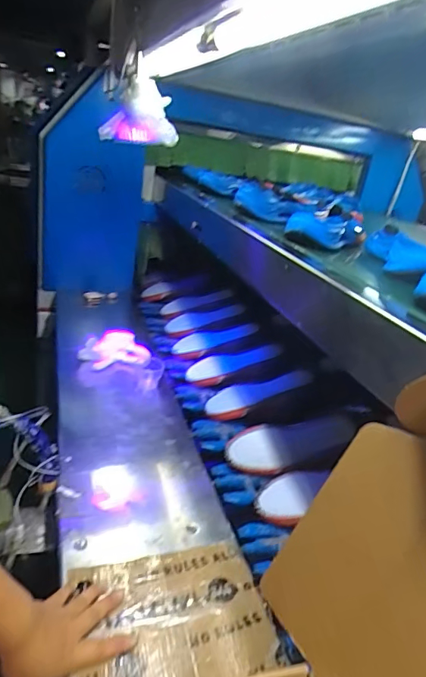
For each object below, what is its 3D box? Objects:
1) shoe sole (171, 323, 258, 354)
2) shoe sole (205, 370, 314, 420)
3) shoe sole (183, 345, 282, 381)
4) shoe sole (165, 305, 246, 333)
[{"bbox_3d":[0.007,-0.002,1.252,0.247,0.024,0.077,-14,30,-15],"label":"shoe sole"},{"bbox_3d":[0.103,0.121,1.001,0.245,0.028,0.079,-17,30,-11],"label":"shoe sole"},{"bbox_3d":[0.053,0.058,1.124,0.244,0.019,0.070,-15,29,-9],"label":"shoe sole"},{"bbox_3d":[-0.023,-0.061,1.365,0.248,0.024,0.099,-15,29,-11],"label":"shoe sole"}]

